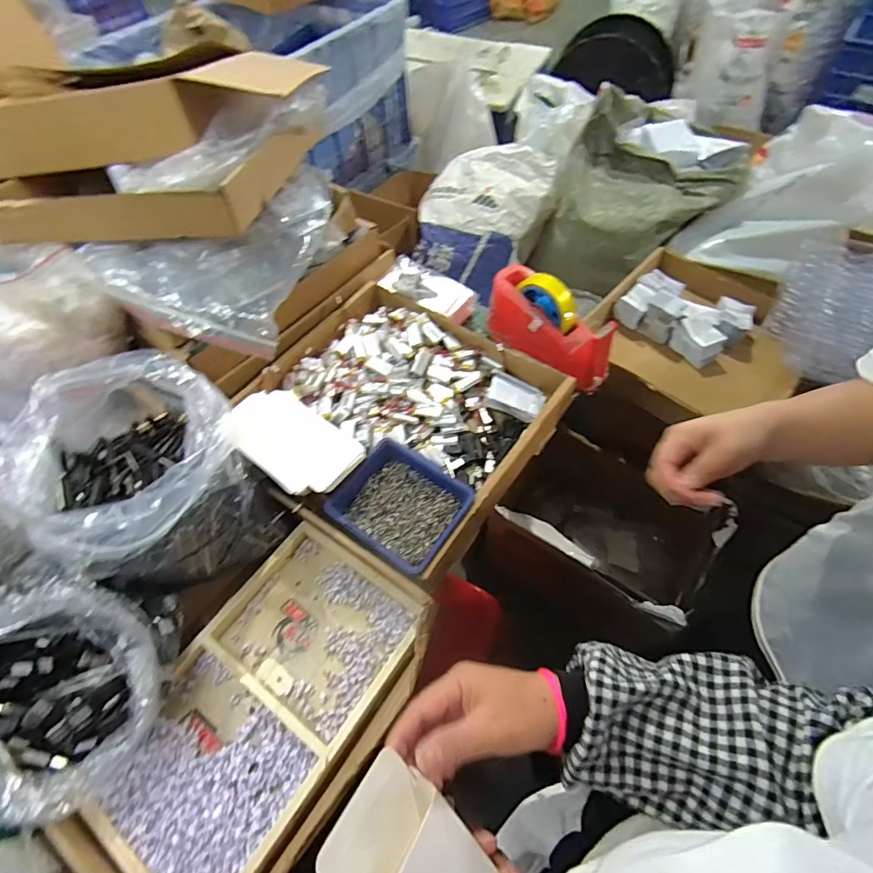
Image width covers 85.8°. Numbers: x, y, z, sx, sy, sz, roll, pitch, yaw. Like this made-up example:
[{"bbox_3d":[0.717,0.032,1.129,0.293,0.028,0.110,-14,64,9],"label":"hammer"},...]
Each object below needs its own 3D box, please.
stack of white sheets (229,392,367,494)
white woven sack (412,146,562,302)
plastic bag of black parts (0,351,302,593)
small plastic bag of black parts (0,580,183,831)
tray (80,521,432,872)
[{"bbox_3d":[-0.173,0.002,0.578,0.165,0.018,0.113,36,45,13],"label":"stack of white sheets"},{"bbox_3d":[0.116,-0.660,1.403,0.354,0.246,0.379,31,64,21],"label":"white woven sack"},{"bbox_3d":[-0.301,0.044,0.506,0.195,0.185,0.203,-38,63,-20],"label":"plastic bag of black parts"},{"bbox_3d":[-0.363,0.229,0.432,0.187,0.100,0.190,3,57,5],"label":"small plastic bag of black parts"},{"bbox_3d":[-0.175,0.264,0.482,0.201,0.034,0.338,30,63,20],"label":"tray"}]

